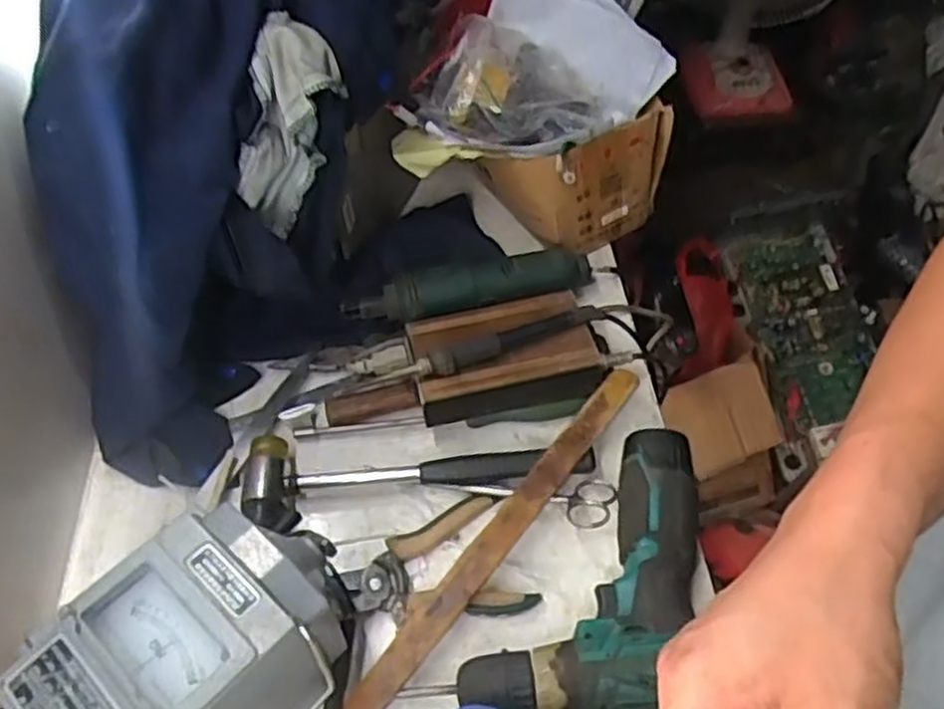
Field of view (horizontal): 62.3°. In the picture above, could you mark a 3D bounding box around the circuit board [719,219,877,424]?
[{"bbox_3d":[0.515,-0.055,1.195,0.172,0.027,0.321,-13,67,-4],"label":"circuit board"}]

